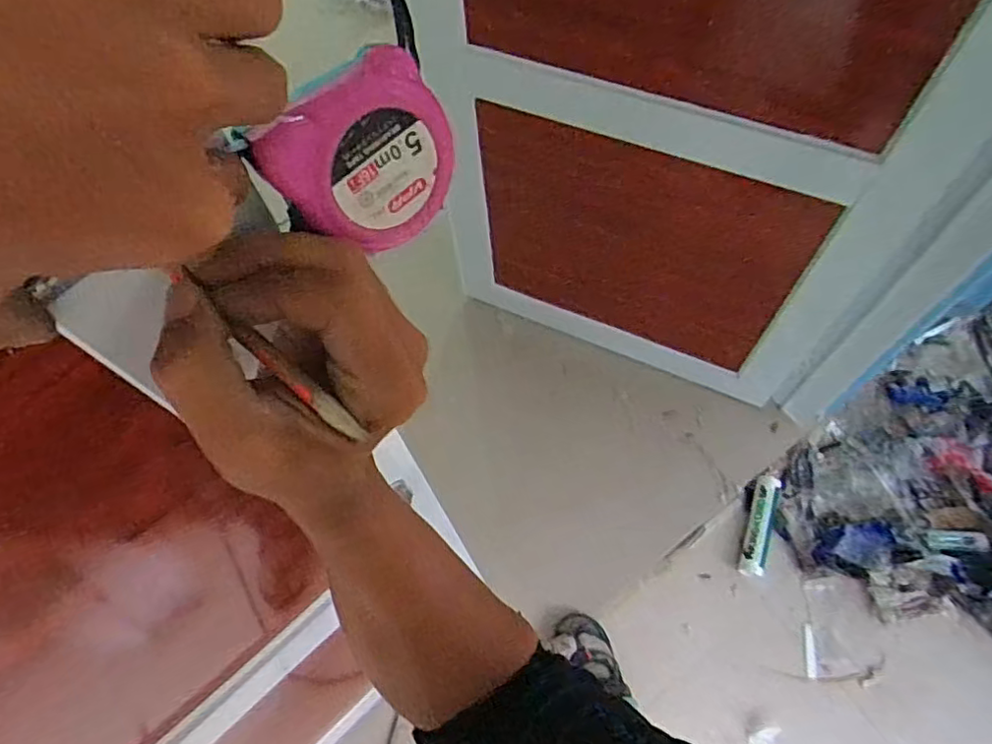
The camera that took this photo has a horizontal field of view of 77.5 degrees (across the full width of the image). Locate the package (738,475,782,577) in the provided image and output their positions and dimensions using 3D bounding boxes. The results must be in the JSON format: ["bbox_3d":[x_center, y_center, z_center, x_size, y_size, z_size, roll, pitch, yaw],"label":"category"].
[{"bbox_3d":[0.598,0.345,1.406,0.058,0.024,0.233,20,67,13],"label":"package"}]

